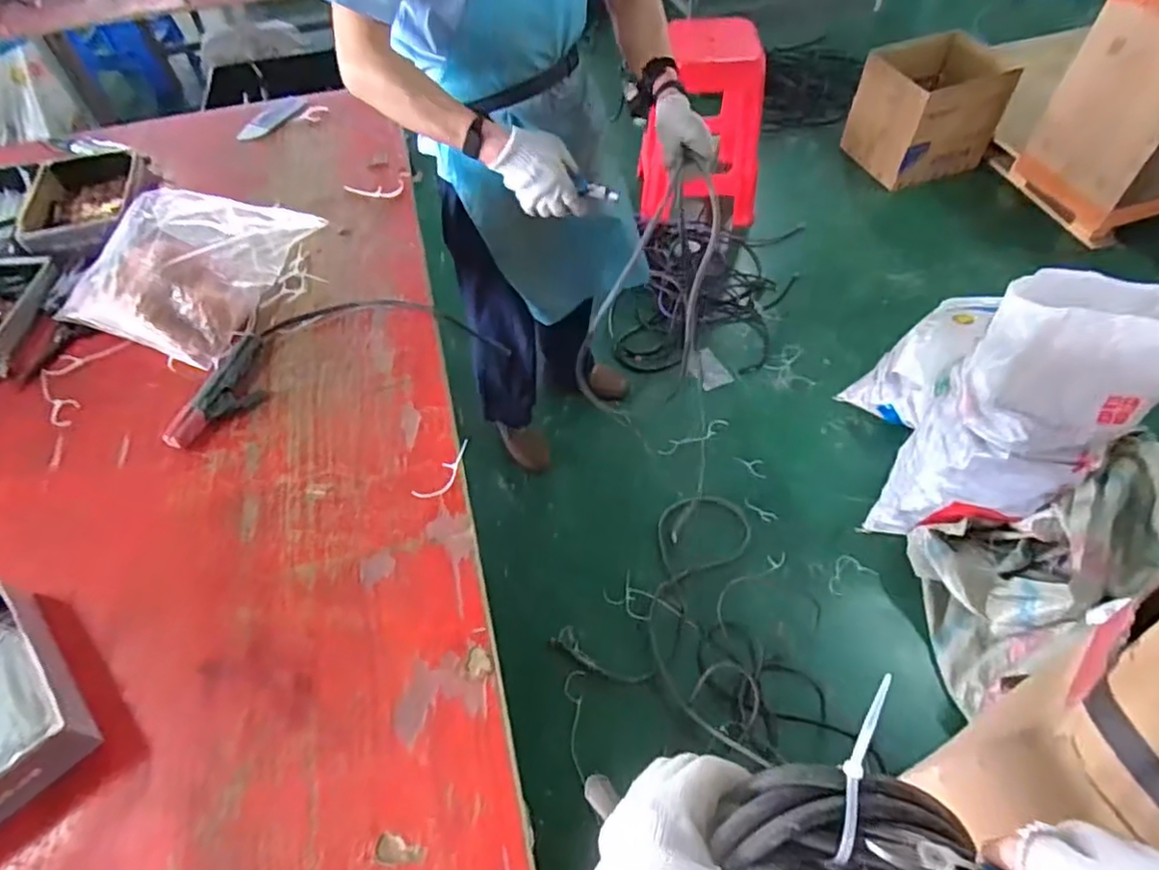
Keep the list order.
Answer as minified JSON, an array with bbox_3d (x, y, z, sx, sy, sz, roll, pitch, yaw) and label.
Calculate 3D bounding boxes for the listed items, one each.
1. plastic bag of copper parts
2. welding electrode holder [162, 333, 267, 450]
[{"bbox_3d":[-0.654,-0.283,1.058,0.294,0.105,0.331,10,56,12],"label":"plastic bag of copper parts"},{"bbox_3d":[-0.511,-0.067,0.947,0.089,0.028,0.215,10,56,11],"label":"welding electrode holder"}]

